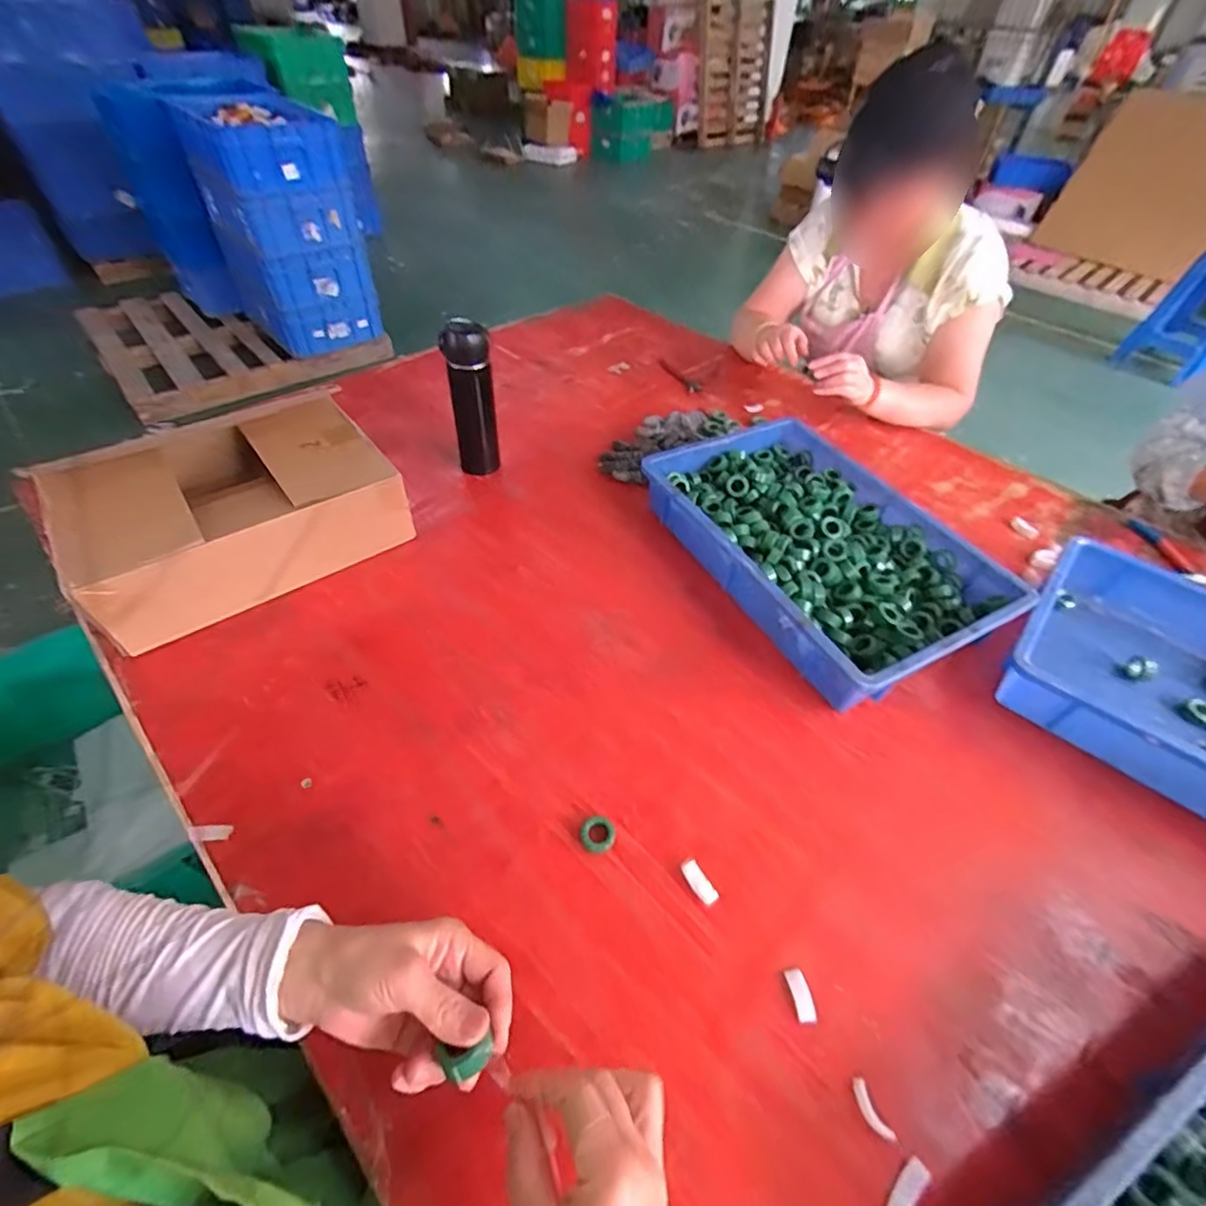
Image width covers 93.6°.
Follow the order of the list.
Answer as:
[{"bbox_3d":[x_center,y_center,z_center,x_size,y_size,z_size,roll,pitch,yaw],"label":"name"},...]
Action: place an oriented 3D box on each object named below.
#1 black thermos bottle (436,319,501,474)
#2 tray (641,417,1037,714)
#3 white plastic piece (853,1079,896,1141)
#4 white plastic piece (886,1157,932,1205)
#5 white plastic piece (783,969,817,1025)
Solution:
[{"bbox_3d":[-0.191,-0.287,0.832,0.060,0.229,0.054,-19,52,-19],"label":"black thermos bottle"},{"bbox_3d":[0.281,-0.080,0.758,0.289,0.075,0.438,-22,53,-21],"label":"tray"},{"bbox_3d":[0.190,0.360,0.401,0.012,0.009,0.035,-16,51,-16],"label":"white plastic piece"},{"bbox_3d":[0.200,0.388,0.373,0.015,0.004,0.040,27,54,38],"label":"white plastic piece"},{"bbox_3d":[0.156,0.308,0.444,0.015,0.004,0.036,-5,49,-8],"label":"white plastic piece"}]

